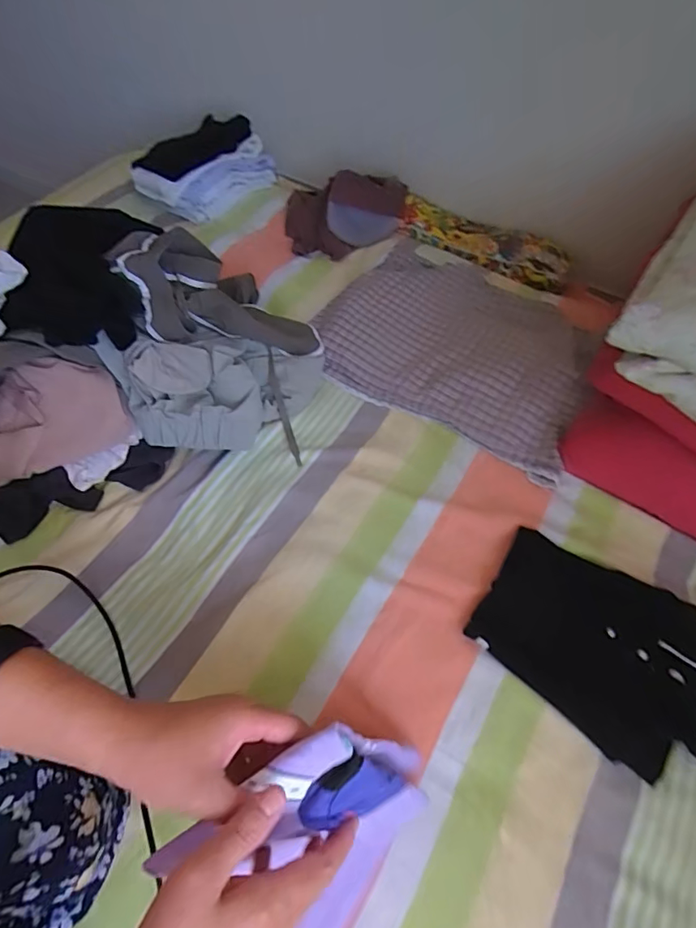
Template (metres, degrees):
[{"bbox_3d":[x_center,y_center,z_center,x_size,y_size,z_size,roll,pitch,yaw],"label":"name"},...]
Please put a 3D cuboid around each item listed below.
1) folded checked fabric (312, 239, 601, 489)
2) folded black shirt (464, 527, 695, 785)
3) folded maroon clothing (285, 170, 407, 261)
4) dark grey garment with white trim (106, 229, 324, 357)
[{"bbox_3d":[0.177,-0.200,0.761,0.409,0.029,0.331,29,62,17],"label":"folded checked fabric"},{"bbox_3d":[0.264,0.189,0.518,0.233,0.018,0.178,31,62,17],"label":"folded black shirt"},{"bbox_3d":[-0.004,-0.479,0.907,0.230,0.091,0.183,1,57,0],"label":"folded maroon clothing"},{"bbox_3d":[-0.189,-0.252,0.714,0.260,0.118,0.198,-11,58,-7],"label":"dark grey garment with white trim"}]

